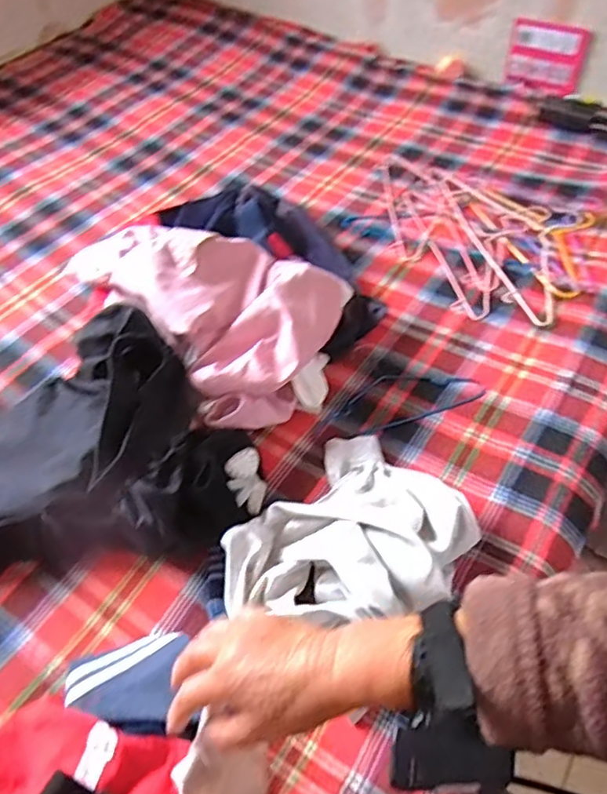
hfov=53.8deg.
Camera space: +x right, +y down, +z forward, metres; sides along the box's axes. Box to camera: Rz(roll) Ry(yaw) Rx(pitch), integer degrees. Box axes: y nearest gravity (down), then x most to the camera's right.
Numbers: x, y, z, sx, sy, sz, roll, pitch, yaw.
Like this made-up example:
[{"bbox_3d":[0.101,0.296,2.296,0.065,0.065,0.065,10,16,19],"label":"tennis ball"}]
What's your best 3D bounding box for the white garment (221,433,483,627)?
[{"bbox_3d":[0.066,0.182,0.768,0.237,0.101,0.296,33,60,22],"label":"white garment"}]

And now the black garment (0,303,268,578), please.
[{"bbox_3d":[-0.310,0.053,0.847,0.486,0.144,0.349,-2,54,-1],"label":"black garment"}]

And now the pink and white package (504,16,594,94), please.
[{"bbox_3d":[0.594,-0.835,1.469,0.180,0.138,0.029,19,55,15],"label":"pink and white package"}]

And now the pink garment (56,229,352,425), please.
[{"bbox_3d":[-0.133,-0.170,0.957,0.303,0.145,0.428,-33,60,-21],"label":"pink garment"}]

